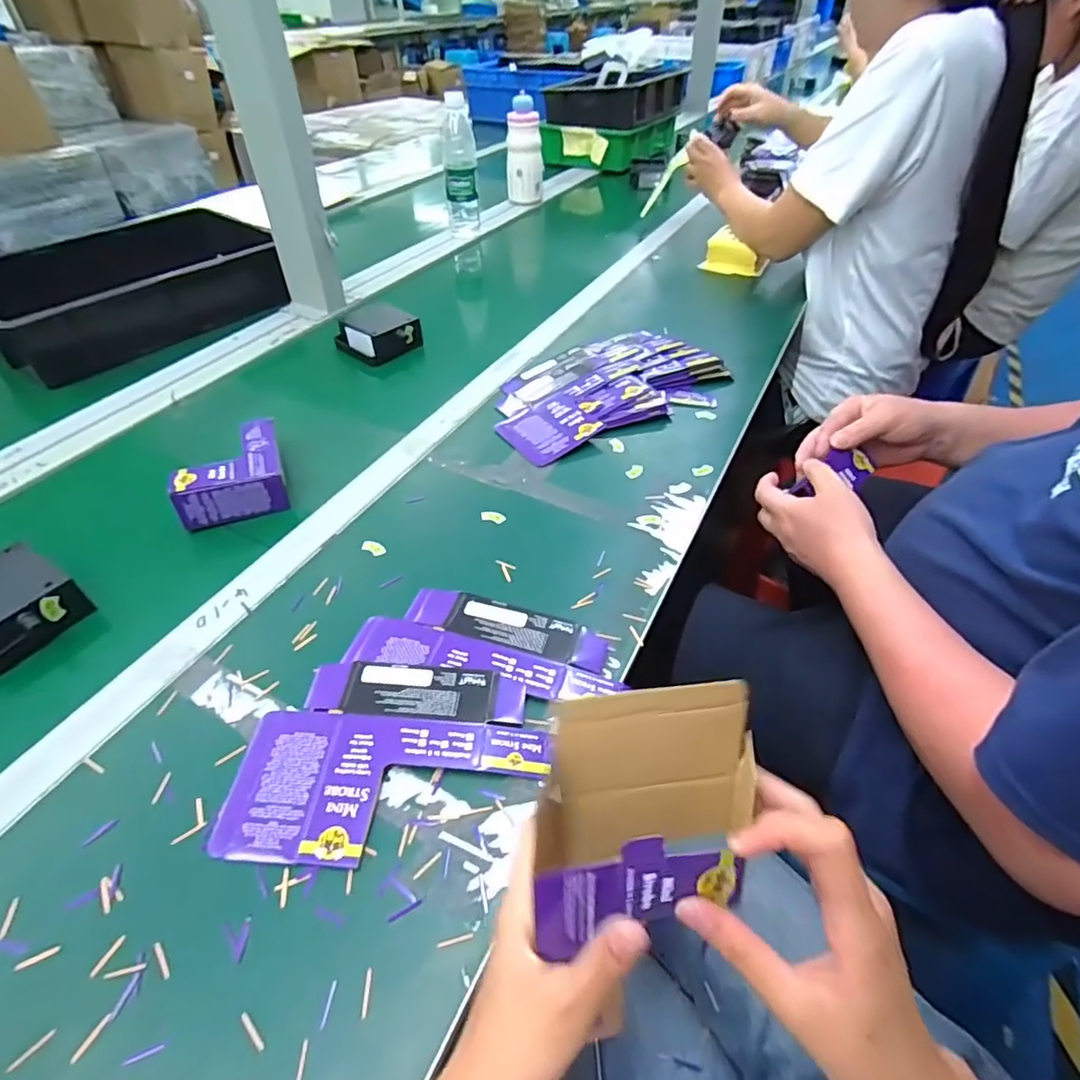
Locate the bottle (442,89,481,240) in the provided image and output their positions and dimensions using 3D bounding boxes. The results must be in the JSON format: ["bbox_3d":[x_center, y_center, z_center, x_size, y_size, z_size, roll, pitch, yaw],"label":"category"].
[{"bbox_3d":[-0.145,-0.663,1.068,0.061,0.202,0.052,-2,46,-1],"label":"bottle"}]

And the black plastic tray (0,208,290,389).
[{"bbox_3d":[-0.588,-0.376,0.863,0.244,0.098,0.415,32,54,27],"label":"black plastic tray"}]

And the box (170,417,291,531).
[{"bbox_3d":[-0.311,-0.071,0.587,0.095,0.046,0.110,-16,47,-15],"label":"box"}]

